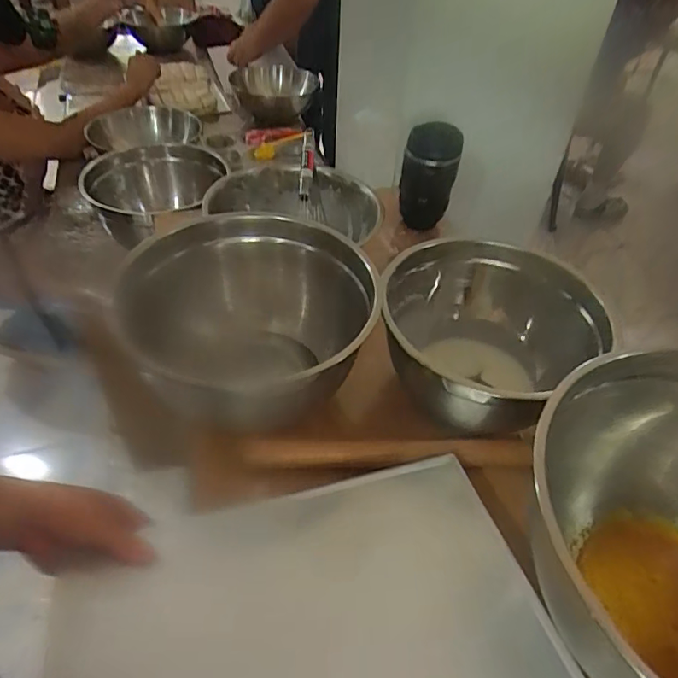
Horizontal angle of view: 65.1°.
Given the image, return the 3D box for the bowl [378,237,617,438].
[{"bbox_3d":[0.145,0.005,0.590,0.217,0.127,0.222,2,44,-2],"label":"bowl"}]

